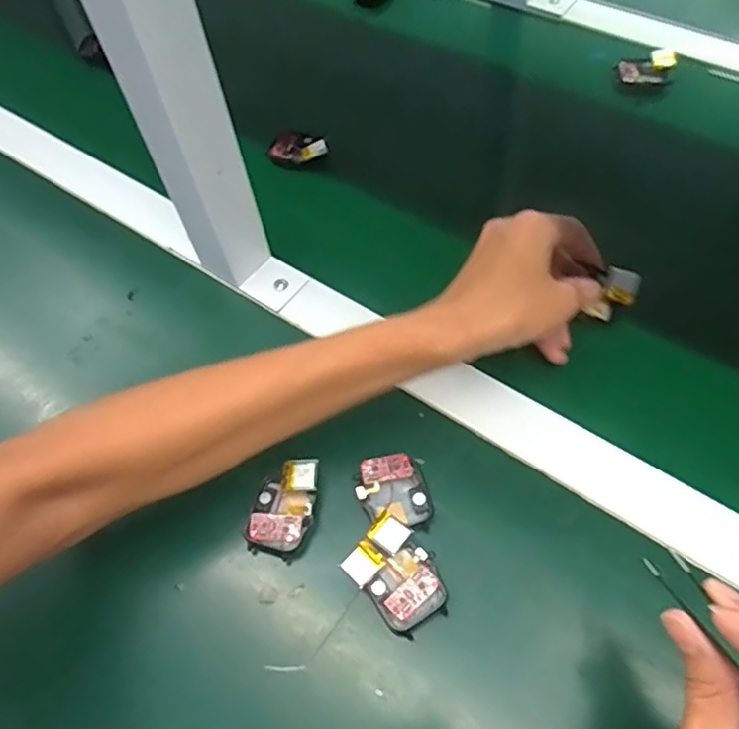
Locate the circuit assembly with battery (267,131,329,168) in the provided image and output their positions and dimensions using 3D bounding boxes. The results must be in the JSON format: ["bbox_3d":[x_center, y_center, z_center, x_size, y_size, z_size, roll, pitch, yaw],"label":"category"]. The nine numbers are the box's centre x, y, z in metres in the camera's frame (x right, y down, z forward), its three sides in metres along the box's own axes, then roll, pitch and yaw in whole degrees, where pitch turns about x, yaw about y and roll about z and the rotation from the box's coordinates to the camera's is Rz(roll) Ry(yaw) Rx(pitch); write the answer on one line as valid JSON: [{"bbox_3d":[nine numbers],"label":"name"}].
[{"bbox_3d":[-0.063,-0.192,0.555,0.051,0.011,0.040,-10,58,-2],"label":"circuit assembly with battery"}]

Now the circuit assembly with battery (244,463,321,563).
[{"bbox_3d":[-0.051,0.085,0.378,0.034,0.022,0.055,12,60,12],"label":"circuit assembly with battery"}]

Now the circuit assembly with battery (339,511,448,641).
[{"bbox_3d":[0.016,0.119,0.355,0.042,0.019,0.056,-37,62,-17],"label":"circuit assembly with battery"}]

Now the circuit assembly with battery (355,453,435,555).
[{"bbox_3d":[0.016,0.083,0.375,0.041,0.021,0.053,-15,58,-5],"label":"circuit assembly with battery"}]

